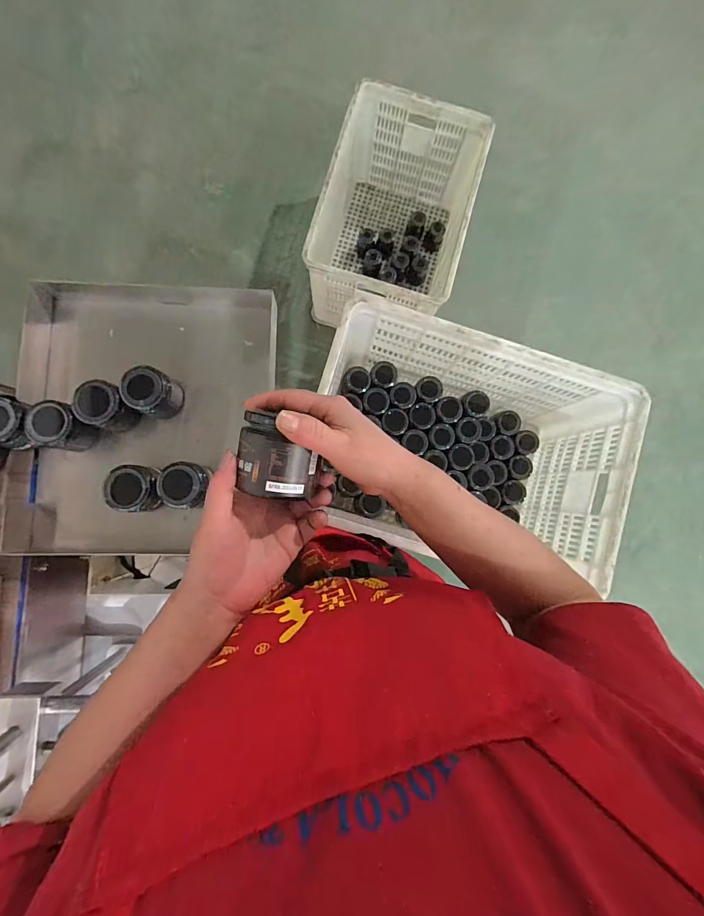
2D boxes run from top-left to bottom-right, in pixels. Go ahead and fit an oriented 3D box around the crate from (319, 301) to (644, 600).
[{"bbox_3d":[0.229,-0.020,0.871,0.617,0.333,0.435,17,84,-2],"label":"crate"}]

